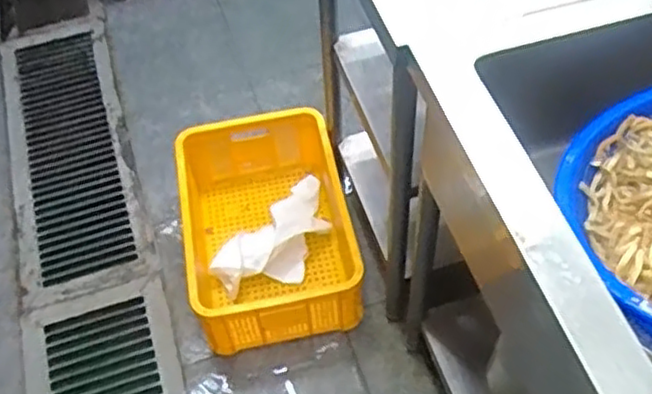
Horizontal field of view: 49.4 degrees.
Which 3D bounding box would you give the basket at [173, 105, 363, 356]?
[{"bbox_3d":[-0.139,0.063,1.682,0.363,0.278,0.538,-11,54,-4],"label":"basket"}]

